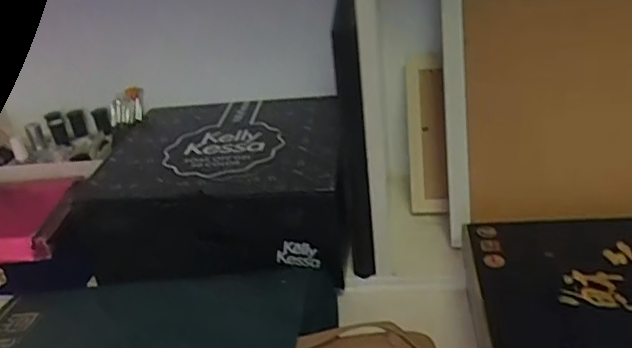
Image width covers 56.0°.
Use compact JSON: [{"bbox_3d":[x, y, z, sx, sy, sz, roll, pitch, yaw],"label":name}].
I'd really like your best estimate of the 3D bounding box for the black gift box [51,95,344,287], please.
[{"bbox_3d":[-0.116,0.009,0.772,0.310,0.116,0.272,-4,29,4],"label":"black gift box"}]

